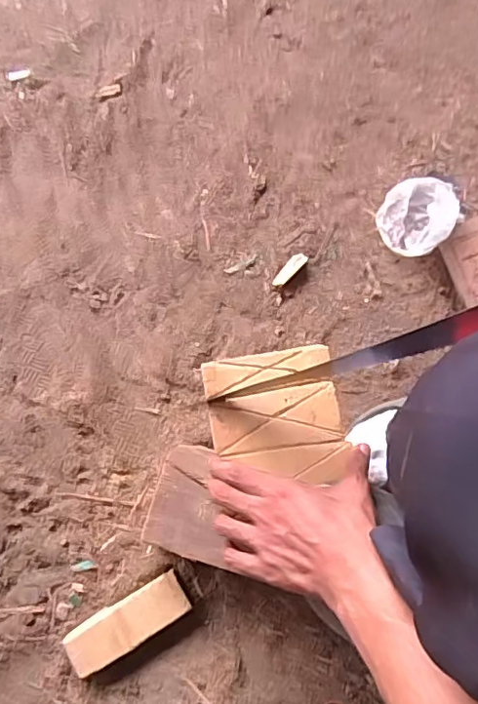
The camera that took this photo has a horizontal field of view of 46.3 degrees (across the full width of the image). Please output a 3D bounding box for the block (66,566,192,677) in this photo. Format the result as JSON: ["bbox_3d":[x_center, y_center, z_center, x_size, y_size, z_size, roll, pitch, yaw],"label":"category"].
[{"bbox_3d":[-0.115,0.282,0.583,0.128,0.022,0.048,-29,77,-9],"label":"block"}]

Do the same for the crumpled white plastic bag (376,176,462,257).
[{"bbox_3d":[0.216,-0.166,0.686,0.083,0.056,0.089,30,76,6],"label":"crumpled white plastic bag"}]

